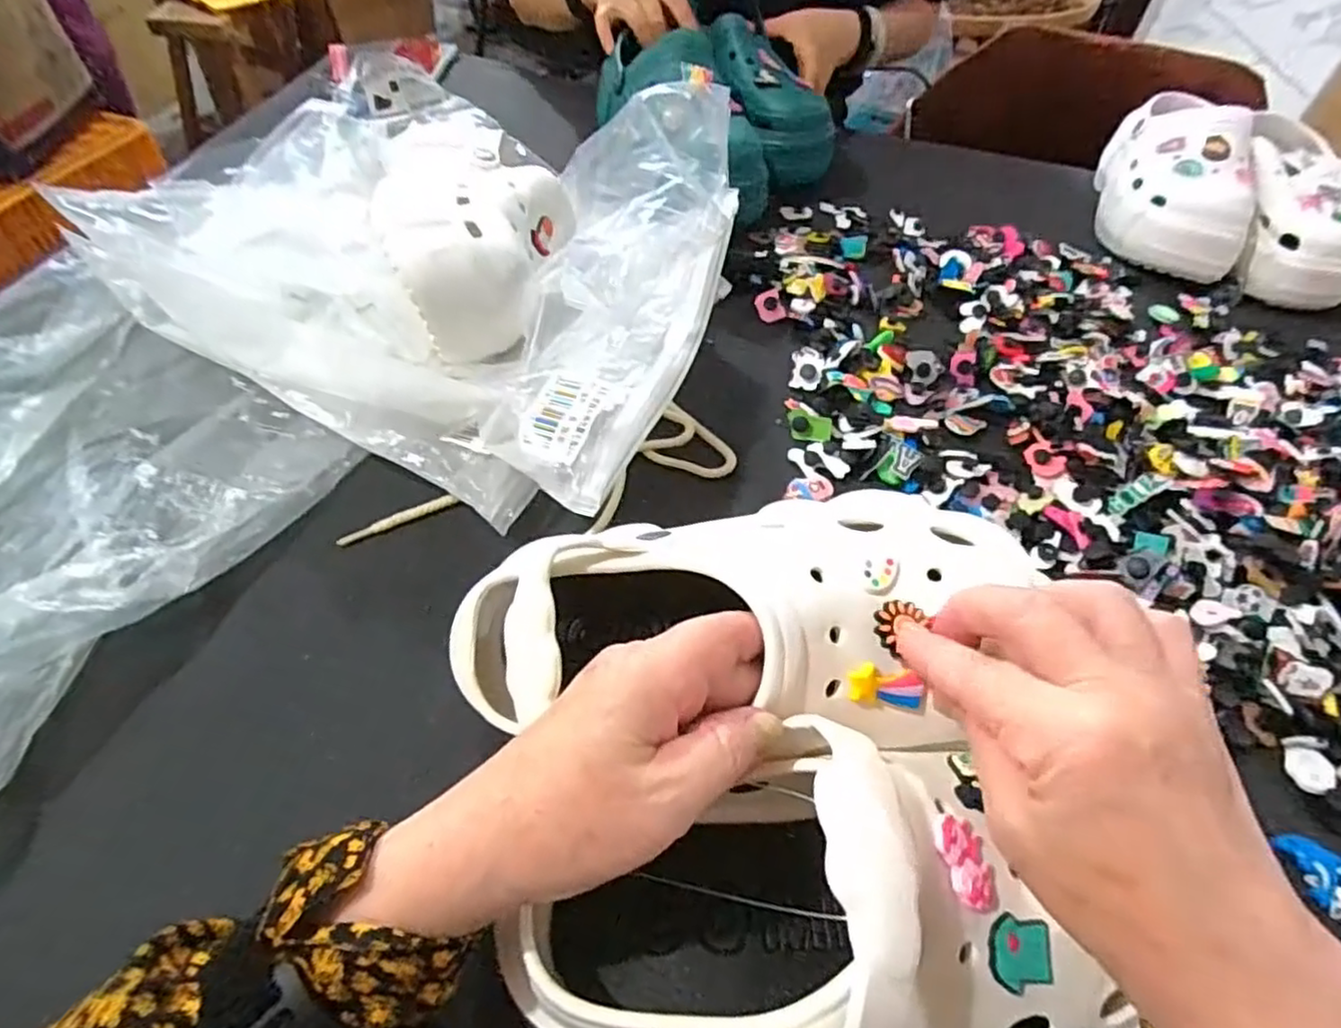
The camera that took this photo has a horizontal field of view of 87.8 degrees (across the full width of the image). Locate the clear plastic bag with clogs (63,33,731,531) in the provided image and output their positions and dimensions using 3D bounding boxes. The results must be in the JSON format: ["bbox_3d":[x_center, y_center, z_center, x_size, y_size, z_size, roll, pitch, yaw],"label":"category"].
[{"bbox_3d":[-0.143,-0.196,0.497,0.392,0.134,0.341,23,52,13],"label":"clear plastic bag with clogs"}]

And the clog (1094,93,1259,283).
[{"bbox_3d":[0.498,-0.332,0.683,0.115,0.095,0.206,19,52,9],"label":"clog"}]

